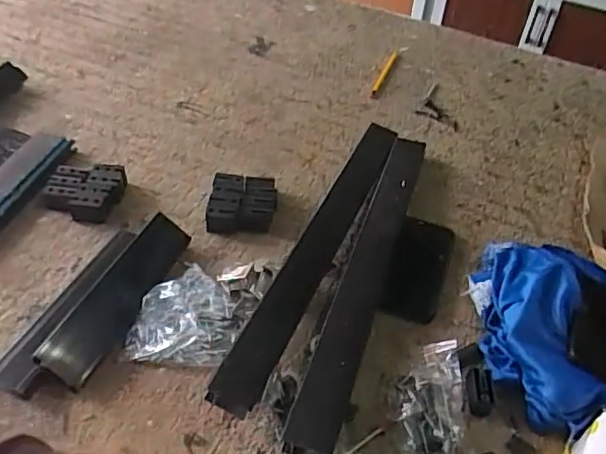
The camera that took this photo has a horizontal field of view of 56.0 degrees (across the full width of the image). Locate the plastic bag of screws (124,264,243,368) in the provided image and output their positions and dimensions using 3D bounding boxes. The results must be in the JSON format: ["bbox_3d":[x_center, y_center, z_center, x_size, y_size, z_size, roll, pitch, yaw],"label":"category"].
[{"bbox_3d":[-0.129,0.099,0.659,0.112,0.029,0.133,12,46,8],"label":"plastic bag of screws"}]

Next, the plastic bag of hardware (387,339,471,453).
[{"bbox_3d":[0.132,0.189,0.591,0.075,0.029,0.145,1,46,-3],"label":"plastic bag of hardware"}]

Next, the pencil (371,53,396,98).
[{"bbox_3d":[0.154,-0.291,1.088,0.012,0.005,0.171,17,47,13],"label":"pencil"}]

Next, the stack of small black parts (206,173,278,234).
[{"bbox_3d":[-0.083,-0.033,0.792,0.089,0.029,0.093,4,46,0],"label":"stack of small black parts"}]

